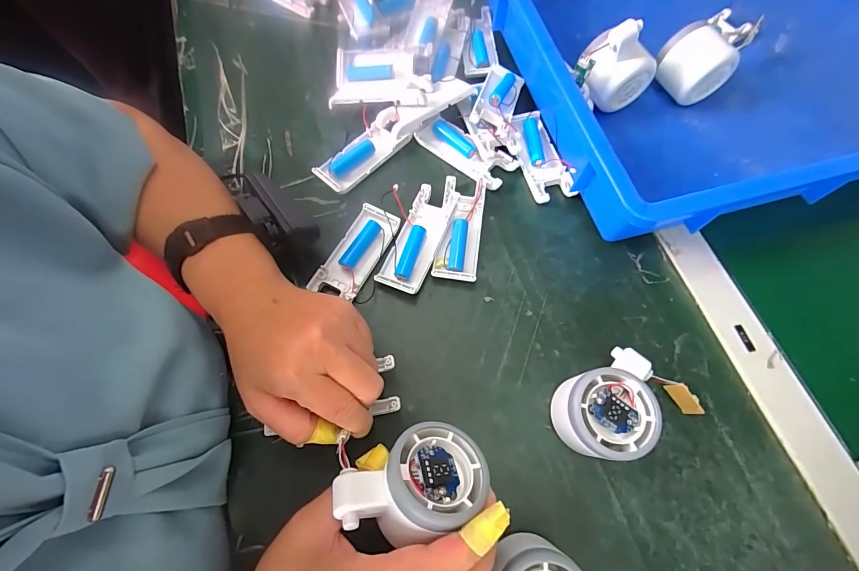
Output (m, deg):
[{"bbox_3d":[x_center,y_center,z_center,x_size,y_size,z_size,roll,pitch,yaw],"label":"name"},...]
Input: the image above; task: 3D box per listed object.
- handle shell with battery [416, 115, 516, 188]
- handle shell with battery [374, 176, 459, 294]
[{"bbox_3d":[0.035,-0.135,0.373,0.099,0.018,0.039,34,73,11],"label":"handle shell with battery"},{"bbox_3d":[-0.007,-0.050,0.341,0.041,0.013,0.120,22,71,8],"label":"handle shell with battery"}]

